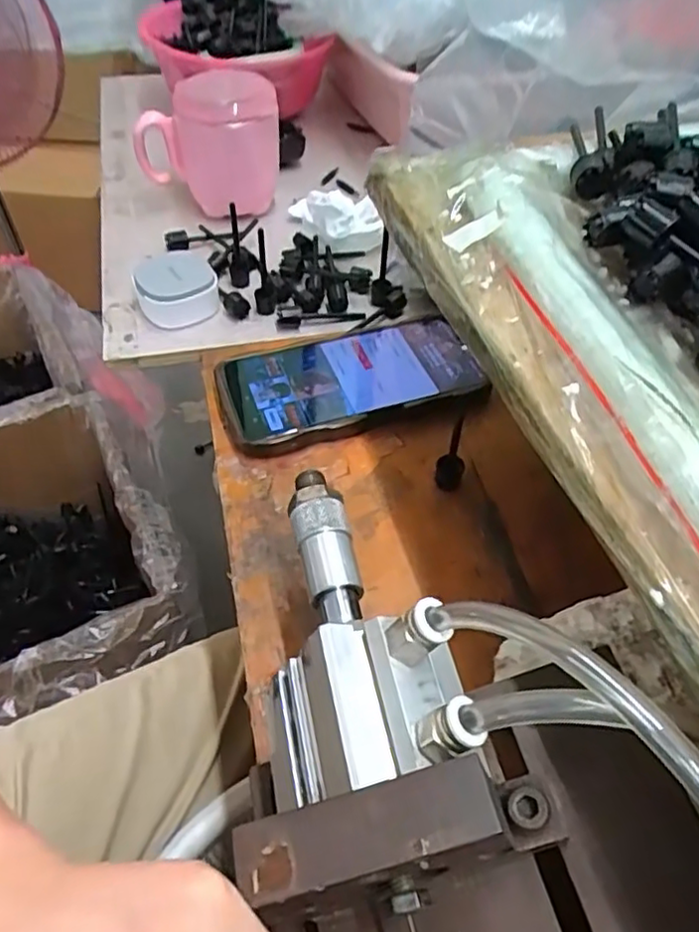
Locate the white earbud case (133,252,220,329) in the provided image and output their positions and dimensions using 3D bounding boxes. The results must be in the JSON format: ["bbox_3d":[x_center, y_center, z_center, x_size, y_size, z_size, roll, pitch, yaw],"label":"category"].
[{"bbox_3d":[-0.122,-0.126,0.455,0.053,0.030,0.051,-20,54,-18],"label":"white earbud case"}]

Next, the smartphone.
[{"bbox_3d":[0.001,-0.054,0.409,0.160,0.013,0.076,-13,52,-13],"label":"smartphone"}]

